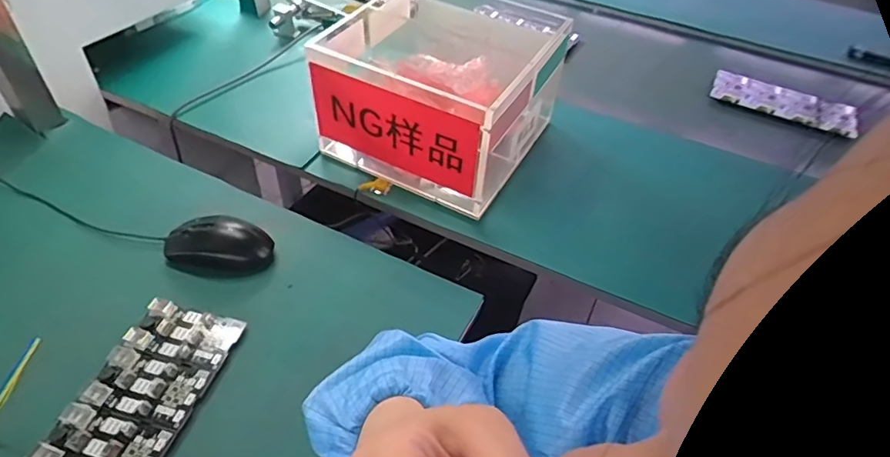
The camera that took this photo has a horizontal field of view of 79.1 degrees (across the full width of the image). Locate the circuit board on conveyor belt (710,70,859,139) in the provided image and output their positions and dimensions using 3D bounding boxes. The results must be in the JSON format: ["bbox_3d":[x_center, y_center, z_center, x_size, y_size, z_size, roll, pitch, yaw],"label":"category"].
[{"bbox_3d":[0.578,-0.216,0.919,0.224,0.018,0.105,27,49,19],"label":"circuit board on conveyor belt"}]

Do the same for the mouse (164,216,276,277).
[{"bbox_3d":[-0.247,0.018,0.592,0.114,0.035,0.068,3,46,-3],"label":"mouse"}]

